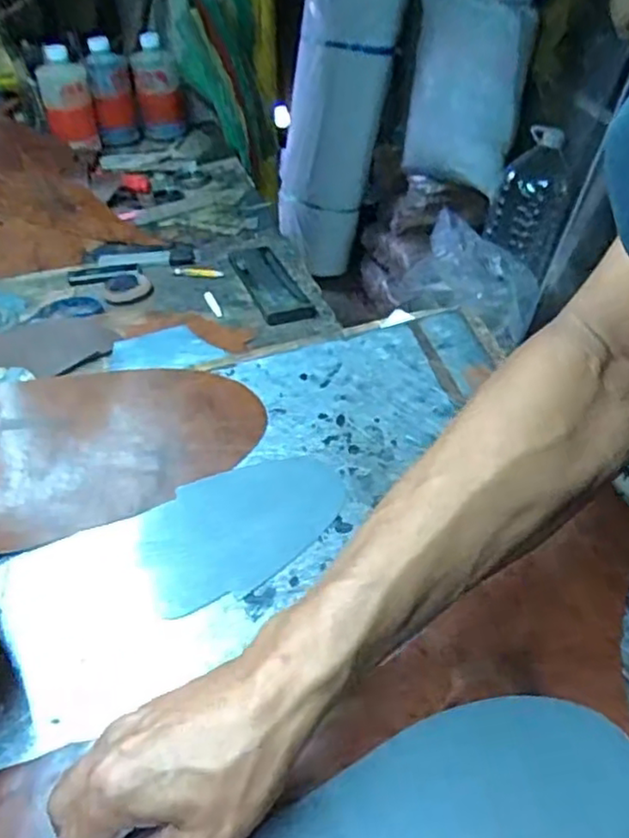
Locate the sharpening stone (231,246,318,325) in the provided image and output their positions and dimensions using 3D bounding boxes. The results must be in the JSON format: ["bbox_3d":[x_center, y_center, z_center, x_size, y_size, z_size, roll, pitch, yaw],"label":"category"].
[{"bbox_3d":[-0.051,-0.157,0.750,0.053,0.015,0.157,-17,44,-15],"label":"sharpening stone"}]

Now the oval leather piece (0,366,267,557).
[{"bbox_3d":[-0.194,0.021,0.530,0.296,0.035,0.154,-15,44,-13],"label":"oval leather piece"}]

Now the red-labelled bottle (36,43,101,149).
[{"bbox_3d":[-0.382,-0.493,1.033,0.072,0.150,0.077,-13,45,-17],"label":"red-labelled bottle"}]

